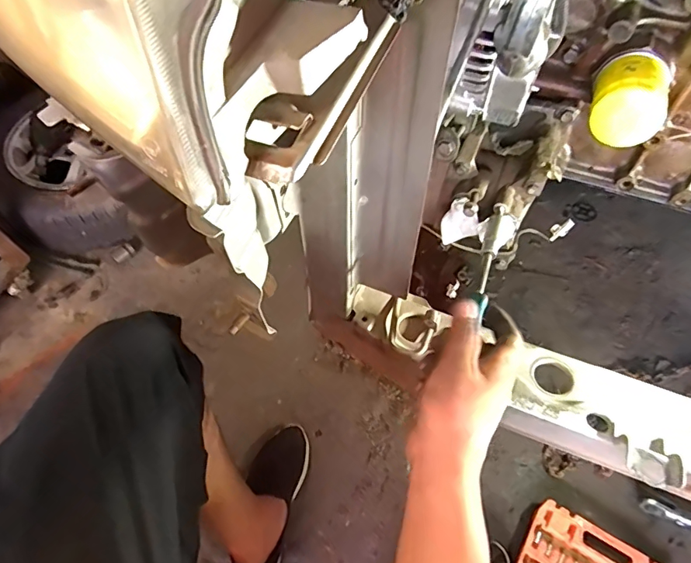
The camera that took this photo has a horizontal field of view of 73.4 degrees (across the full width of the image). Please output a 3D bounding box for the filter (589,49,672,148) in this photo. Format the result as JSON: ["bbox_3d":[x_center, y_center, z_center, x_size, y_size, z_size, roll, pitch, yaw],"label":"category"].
[{"bbox_3d":[0.287,-0.184,0.467,0.071,0.059,0.076,25,63,16],"label":"filter"}]

